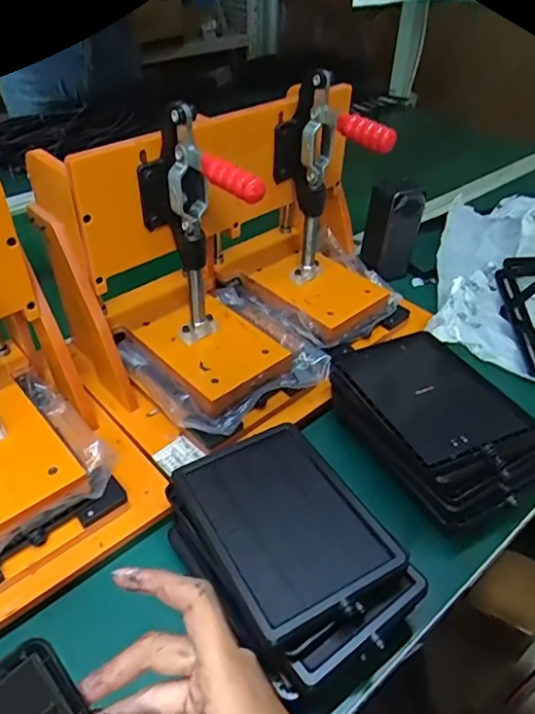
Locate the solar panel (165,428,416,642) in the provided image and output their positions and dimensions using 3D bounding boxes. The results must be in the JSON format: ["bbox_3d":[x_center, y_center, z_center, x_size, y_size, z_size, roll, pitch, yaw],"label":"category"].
[{"bbox_3d":[0.012,0.123,0.421,0.115,0.022,0.160,-21,46,-24],"label":"solar panel"}]

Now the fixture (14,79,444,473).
[{"bbox_3d":[-0.013,-0.116,0.550,0.360,0.222,0.236,-31,51,-32],"label":"fixture"}]

